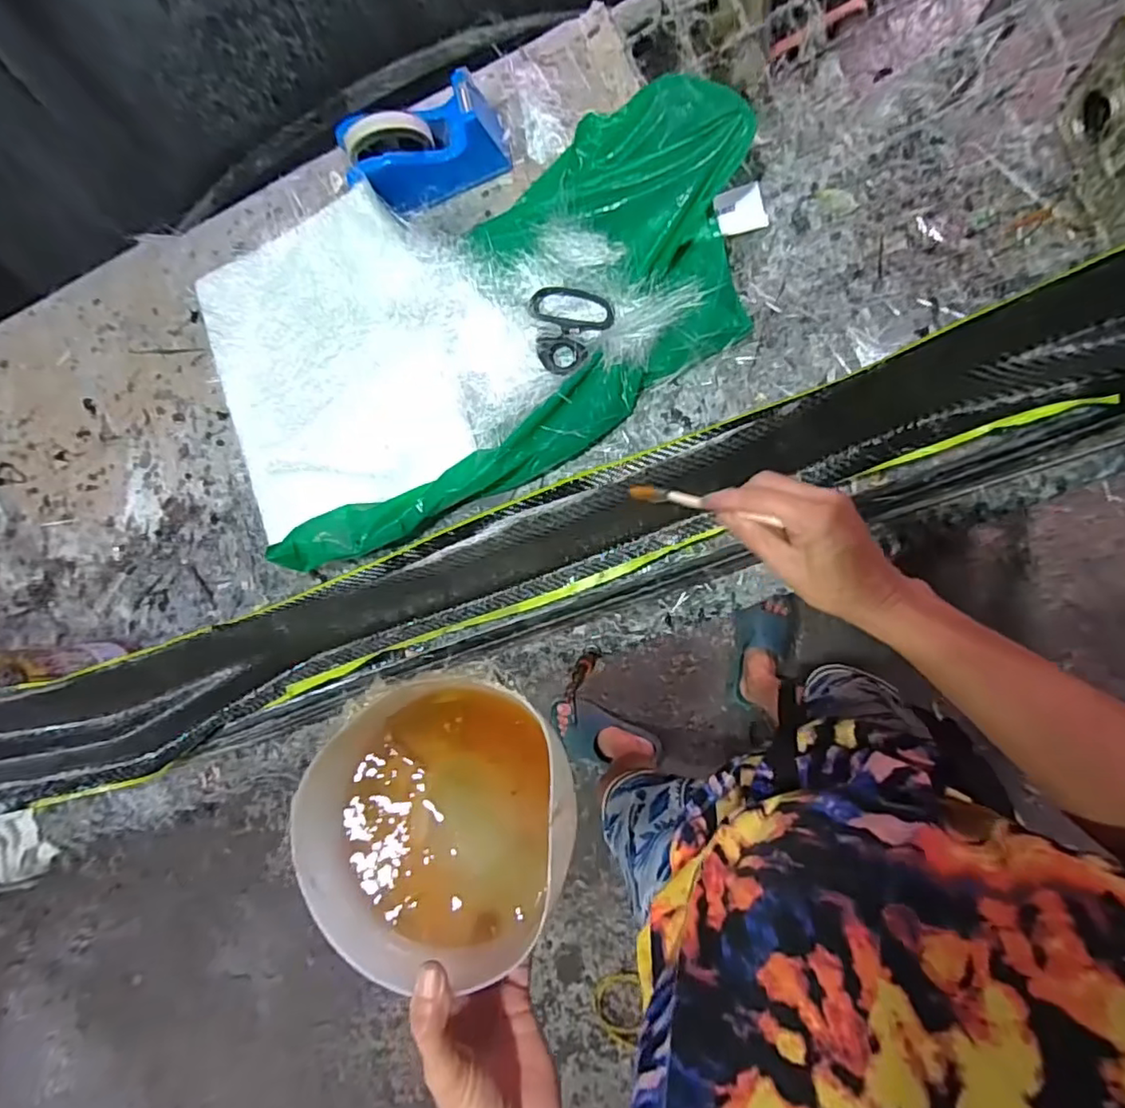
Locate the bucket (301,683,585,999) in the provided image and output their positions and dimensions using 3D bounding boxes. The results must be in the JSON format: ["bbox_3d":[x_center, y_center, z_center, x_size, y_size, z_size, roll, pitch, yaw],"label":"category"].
[{"bbox_3d":[-0.075,0.173,0.394,0.161,0.080,0.165,-1,85,7],"label":"bucket"}]

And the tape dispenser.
[{"bbox_3d":[-0.137,-0.400,0.599,0.161,0.076,0.072,-18,83,5],"label":"tape dispenser"}]

